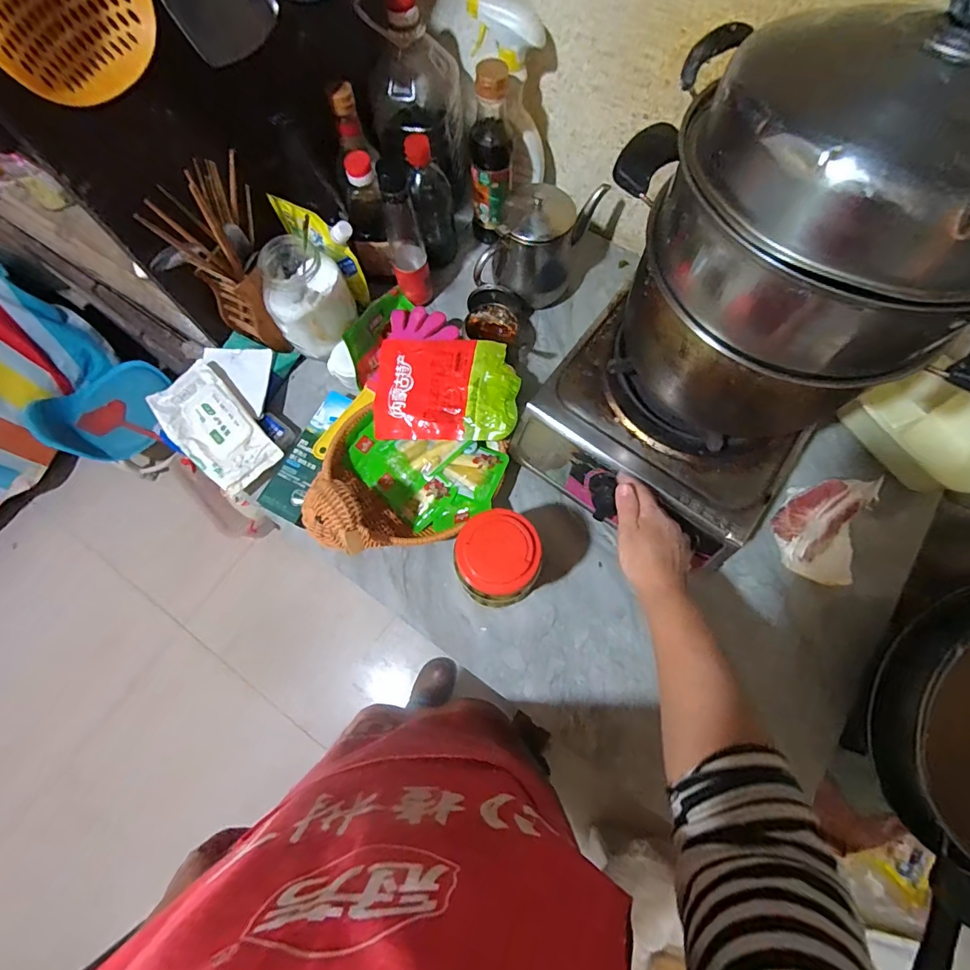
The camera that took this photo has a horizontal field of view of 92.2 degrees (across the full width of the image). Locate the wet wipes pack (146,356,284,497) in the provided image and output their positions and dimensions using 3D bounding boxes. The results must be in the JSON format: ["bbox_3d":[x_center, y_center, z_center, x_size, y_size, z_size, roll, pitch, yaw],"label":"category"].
[{"bbox_3d":[-0.370,-0.080,0.640,0.104,0.037,0.183,-44,76,-11],"label":"wet wipes pack"}]

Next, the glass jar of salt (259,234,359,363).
[{"bbox_3d":[-0.241,-0.252,0.640,0.090,0.126,0.098,0,72,1],"label":"glass jar of salt"}]

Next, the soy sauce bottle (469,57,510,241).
[{"bbox_3d":[0.007,-0.458,0.675,0.059,0.239,0.054,1,72,2],"label":"soy sauce bottle"}]

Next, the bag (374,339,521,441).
[{"bbox_3d":[-0.052,-0.127,0.630,0.187,0.039,0.139,2,72,2],"label":"bag"}]

